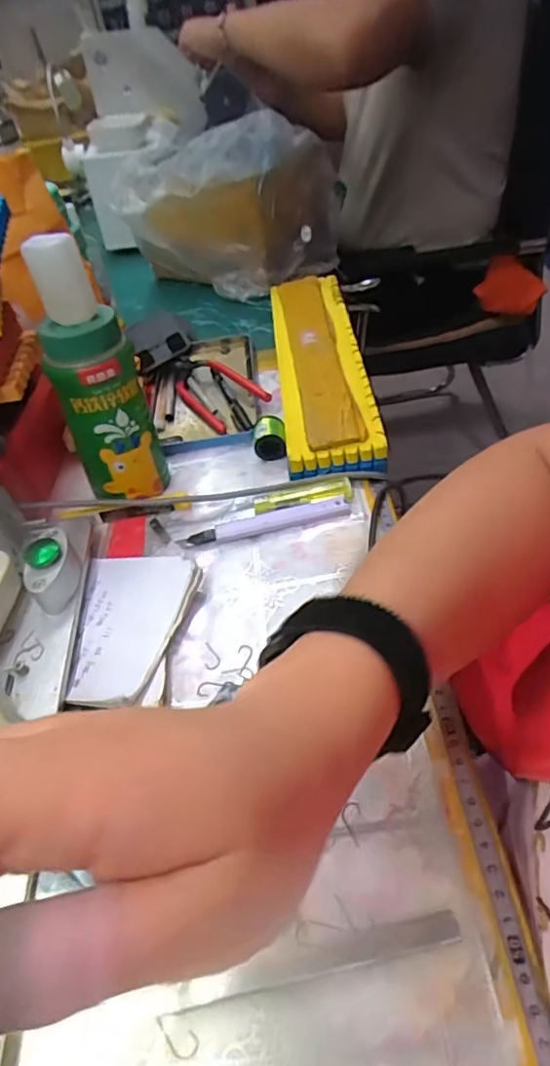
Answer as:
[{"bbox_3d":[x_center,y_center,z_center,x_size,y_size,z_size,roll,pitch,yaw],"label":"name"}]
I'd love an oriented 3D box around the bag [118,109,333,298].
[{"bbox_3d":[-0.058,-0.402,0.710,0.259,0.189,0.138,-3,46,7],"label":"bag"}]

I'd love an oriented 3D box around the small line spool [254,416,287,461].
[{"bbox_3d":[-0.004,-0.082,0.495,0.026,0.028,0.031,-7,46,3],"label":"small line spool"}]

